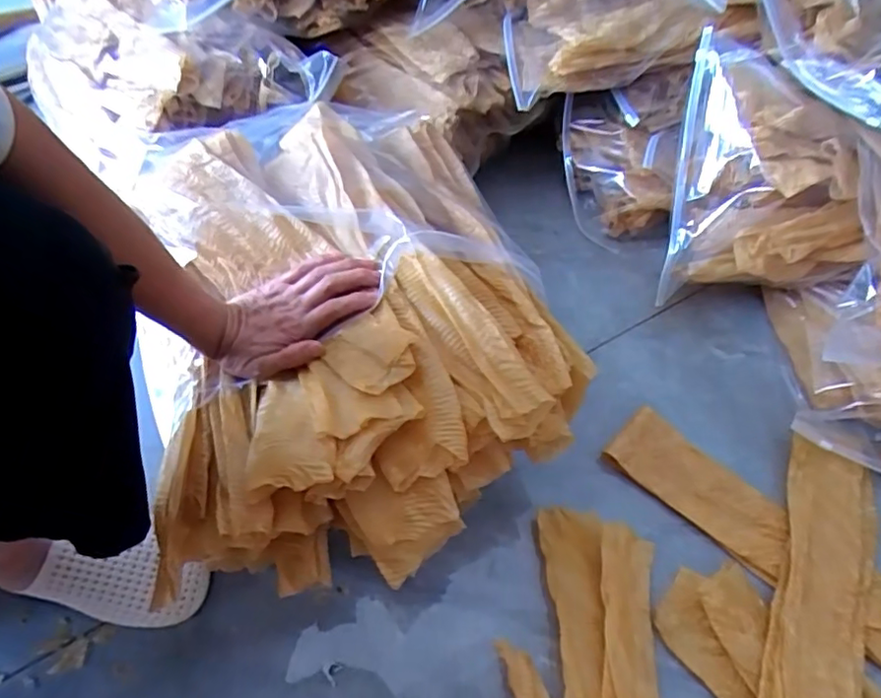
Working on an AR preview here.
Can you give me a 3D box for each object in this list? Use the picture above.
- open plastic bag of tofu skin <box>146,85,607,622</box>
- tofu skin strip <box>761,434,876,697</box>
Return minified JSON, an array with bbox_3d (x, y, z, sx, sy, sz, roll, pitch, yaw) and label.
[{"bbox_3d":[-0.076,-0.046,0.549,0.349,0.124,0.451,-10,58,-8],"label":"open plastic bag of tofu skin"},{"bbox_3d":[0.367,0.241,0.575,0.088,0.033,0.320,21,59,12],"label":"tofu skin strip"}]

